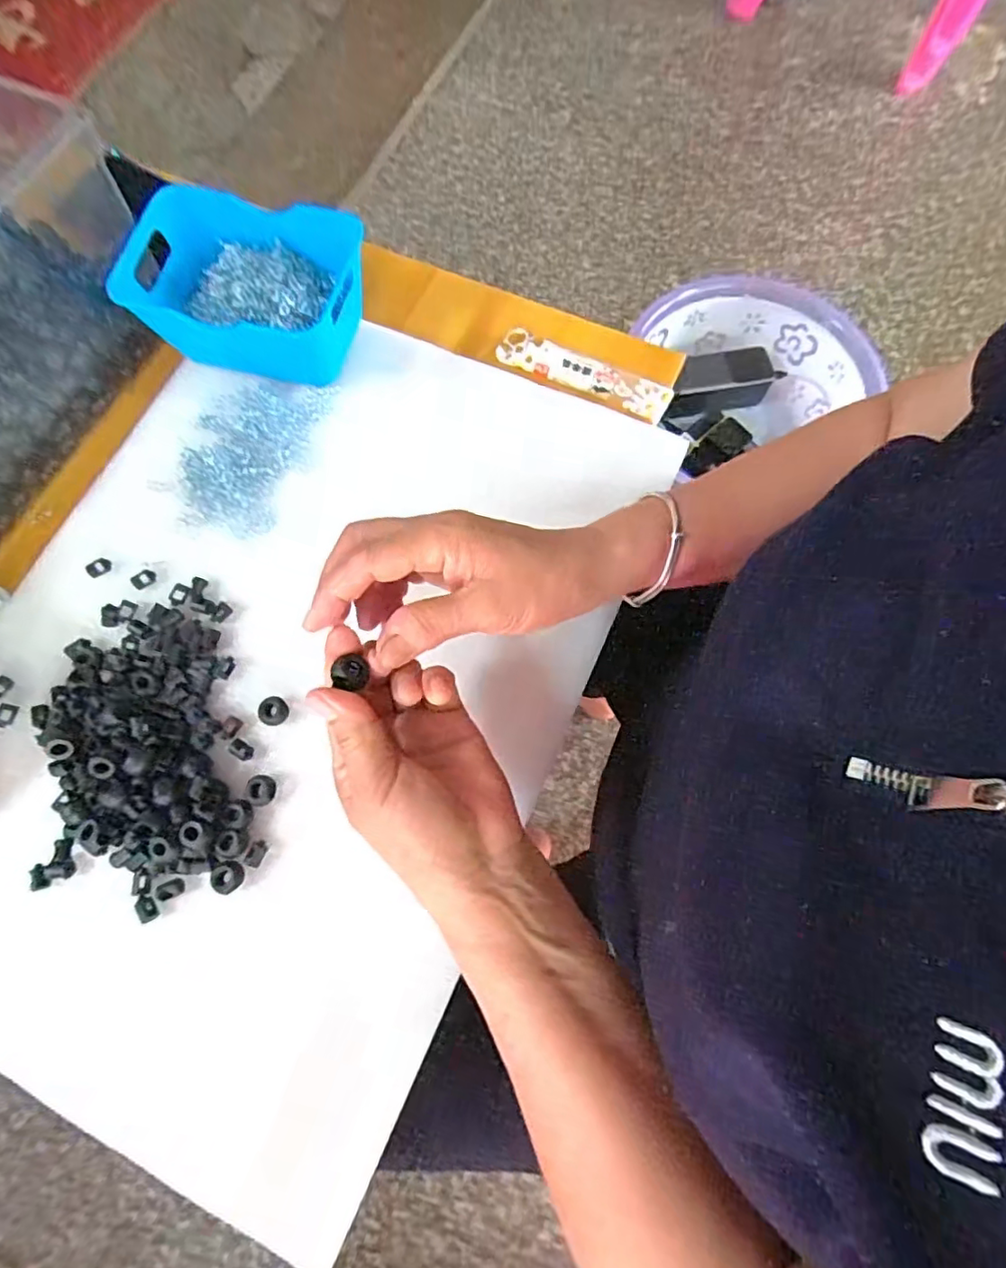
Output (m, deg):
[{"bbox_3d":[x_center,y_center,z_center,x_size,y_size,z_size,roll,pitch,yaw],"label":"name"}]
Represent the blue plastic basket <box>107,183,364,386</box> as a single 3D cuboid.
[{"bbox_3d":[-0.181,-0.241,0.421,0.157,0.066,0.105,15,75,4],"label":"blue plastic basket"}]

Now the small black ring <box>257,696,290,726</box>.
[{"bbox_3d":[-0.144,0.048,0.370,0.016,0.010,0.018,8,74,4],"label":"small black ring"}]

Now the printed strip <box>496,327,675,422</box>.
[{"bbox_3d":[0.058,-0.192,0.432,0.130,0.007,0.032,22,76,7],"label":"printed strip"}]

